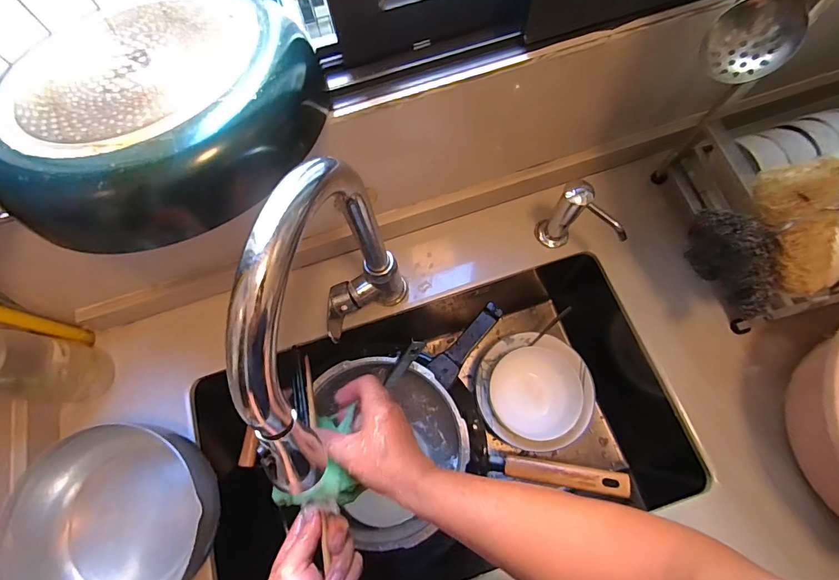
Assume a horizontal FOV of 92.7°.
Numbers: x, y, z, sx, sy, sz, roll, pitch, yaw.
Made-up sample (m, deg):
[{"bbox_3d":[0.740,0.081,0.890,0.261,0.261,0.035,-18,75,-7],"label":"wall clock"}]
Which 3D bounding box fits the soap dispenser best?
[{"bbox_3d":[0.217,-0.082,0.562,0.048,0.136,0.097,-26,72,-6],"label":"soap dispenser"}]

